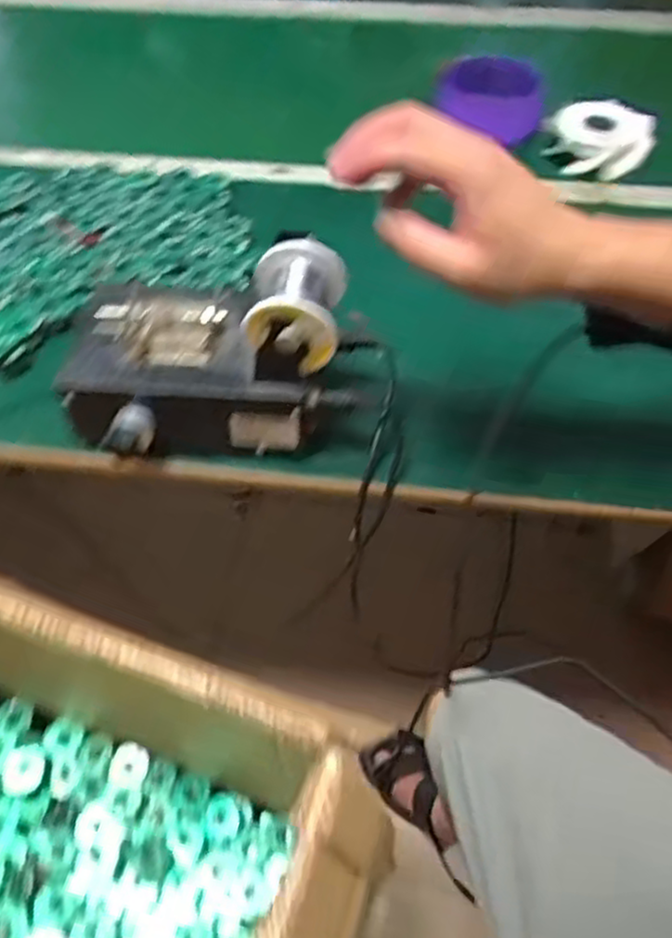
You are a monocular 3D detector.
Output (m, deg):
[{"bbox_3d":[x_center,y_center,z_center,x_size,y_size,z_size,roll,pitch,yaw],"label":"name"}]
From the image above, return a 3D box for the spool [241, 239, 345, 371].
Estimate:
[{"bbox_3d":[-0.028,-0.114,0.519,0.064,0.056,0.078,5,54,4],"label":"spool"}]

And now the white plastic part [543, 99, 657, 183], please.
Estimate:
[{"bbox_3d":[0.311,-0.387,0.873,0.118,0.060,0.076,7,54,5],"label":"white plastic part"}]

